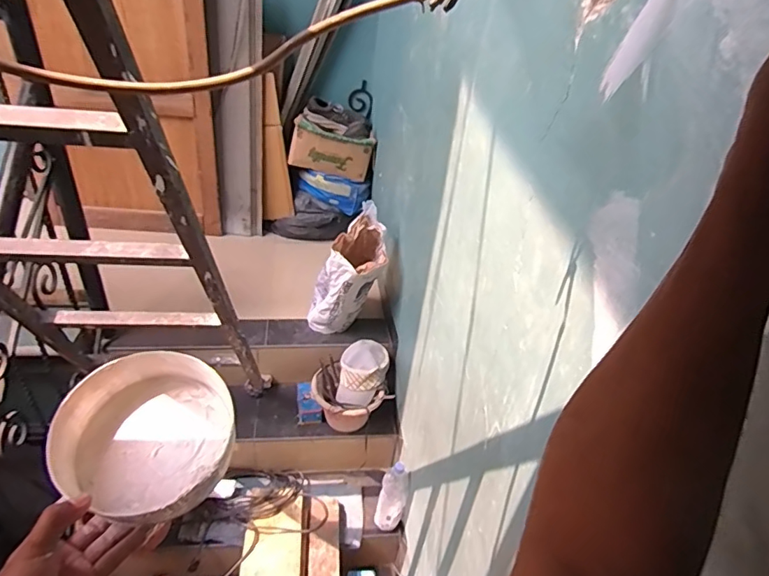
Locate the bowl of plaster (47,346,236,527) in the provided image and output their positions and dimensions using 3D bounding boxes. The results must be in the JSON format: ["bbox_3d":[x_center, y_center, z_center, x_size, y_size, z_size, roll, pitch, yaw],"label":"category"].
[{"bbox_3d":[-0.259,0.166,0.567,0.187,0.090,0.179,23,57,9],"label":"bowl of plaster"}]

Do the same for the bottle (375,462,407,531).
[{"bbox_3d":[0.026,0.710,1.695,0.094,0.289,0.066,10,35,4],"label":"bottle"}]

